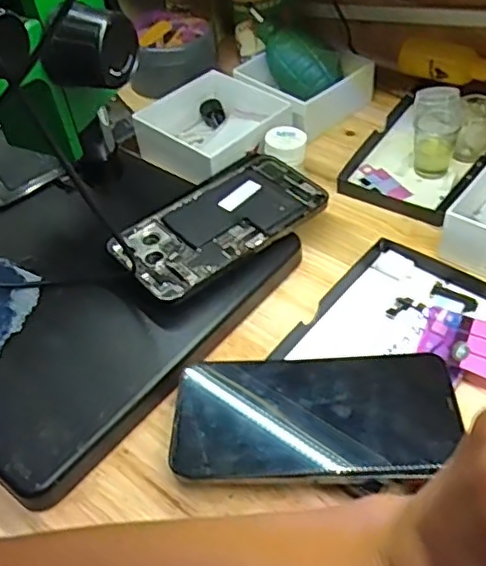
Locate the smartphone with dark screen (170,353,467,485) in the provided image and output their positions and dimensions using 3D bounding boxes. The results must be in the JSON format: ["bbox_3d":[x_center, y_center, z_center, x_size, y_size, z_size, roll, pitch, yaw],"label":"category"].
[{"bbox_3d":[0.040,0.073,0.351,0.158,0.010,0.080,-2,48,4],"label":"smartphone with dark screen"}]

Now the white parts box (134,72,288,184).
[{"bbox_3d":[-0.028,-0.134,0.566,0.112,0.051,0.121,34,59,31],"label":"white parts box"}]

